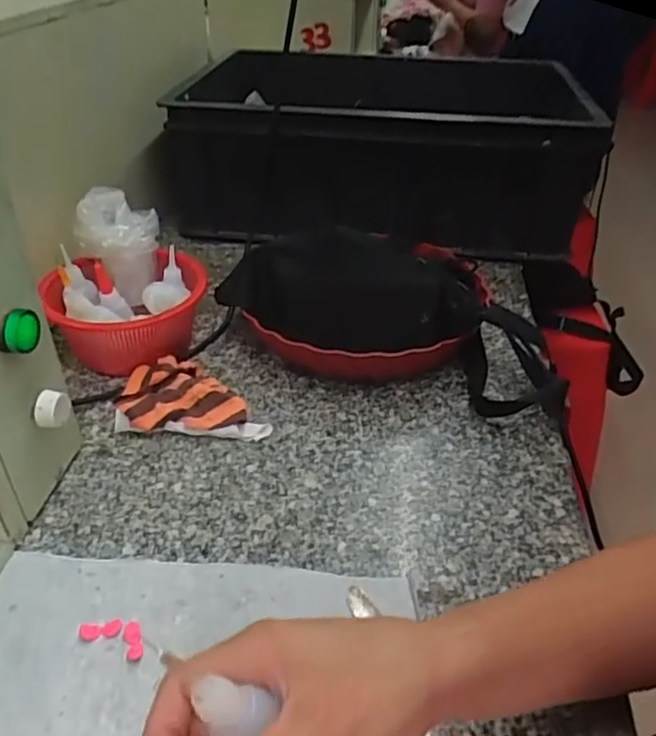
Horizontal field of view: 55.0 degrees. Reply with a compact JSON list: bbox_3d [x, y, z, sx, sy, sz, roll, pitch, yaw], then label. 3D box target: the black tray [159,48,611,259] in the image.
[{"bbox_3d":[0.072,-0.303,0.865,0.521,0.169,0.325,9,36,9],"label":"black tray"}]

